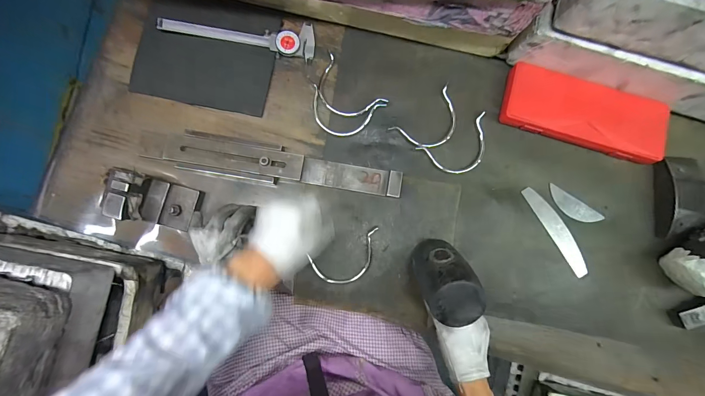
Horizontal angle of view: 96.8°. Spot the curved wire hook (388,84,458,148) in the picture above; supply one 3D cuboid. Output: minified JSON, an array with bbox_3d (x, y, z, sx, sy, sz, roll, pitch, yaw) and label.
[{"bbox_3d":[0.126,-0.118,0.493,0.115,0.011,0.070,-39,88,-5],"label":"curved wire hook"}]

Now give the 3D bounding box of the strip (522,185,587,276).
[{"bbox_3d":[0.322,0.050,0.494,0.029,0.008,0.156,-31,87,0],"label":"strip"}]

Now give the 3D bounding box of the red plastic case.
[{"bbox_3d":[0.362,-0.132,0.491,0.249,0.033,0.094,16,85,-1],"label":"red plastic case"}]

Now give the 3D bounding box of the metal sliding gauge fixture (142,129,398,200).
[{"bbox_3d":[-0.122,-0.051,0.468,0.385,0.024,0.058,9,85,-2],"label":"metal sliding gauge fixture"}]

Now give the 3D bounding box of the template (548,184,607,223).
[{"bbox_3d":[0.352,0.015,0.499,0.096,0.004,0.030,31,85,0],"label":"template"}]

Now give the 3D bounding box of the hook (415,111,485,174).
[{"bbox_3d":[0.170,-0.076,0.491,0.120,0.007,0.069,-29,87,-4],"label":"hook"}]

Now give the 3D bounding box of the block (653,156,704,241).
[{"bbox_3d":[0.512,0.000,0.486,0.056,0.031,0.124,2,85,-2],"label":"block"}]

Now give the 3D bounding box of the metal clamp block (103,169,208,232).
[{"bbox_3d":[-0.271,0.006,0.434,0.091,0.075,0.061,17,85,-1],"label":"metal clamp block"}]

